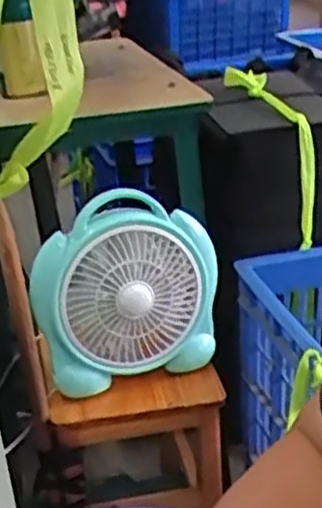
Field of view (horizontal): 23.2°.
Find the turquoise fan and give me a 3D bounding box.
[{"bbox_3d":[-0.042,0.049,0.989,0.239,0.214,0.072,-12,28,-19],"label":"turquoise fan"}]

